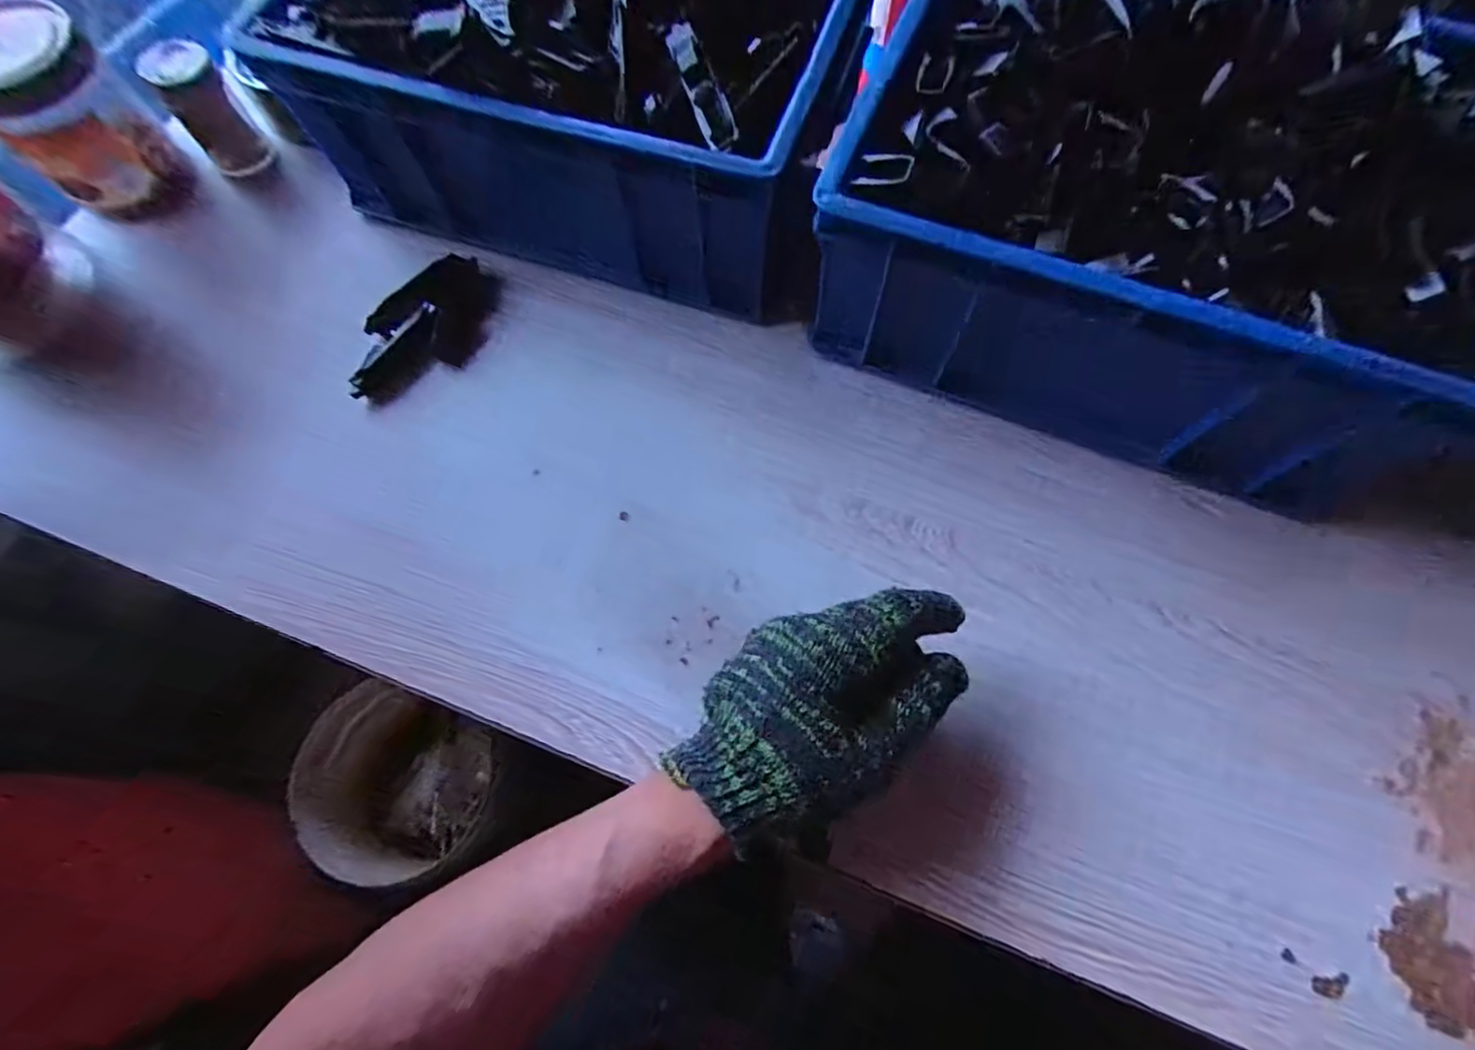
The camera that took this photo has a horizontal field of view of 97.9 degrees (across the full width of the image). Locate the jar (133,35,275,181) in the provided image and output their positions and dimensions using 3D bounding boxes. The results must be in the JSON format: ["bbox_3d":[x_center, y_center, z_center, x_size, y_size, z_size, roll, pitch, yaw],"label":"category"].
[{"bbox_3d":[-0.404,-0.317,0.496,0.047,0.081,0.050,-42,74,-14],"label":"jar"}]

